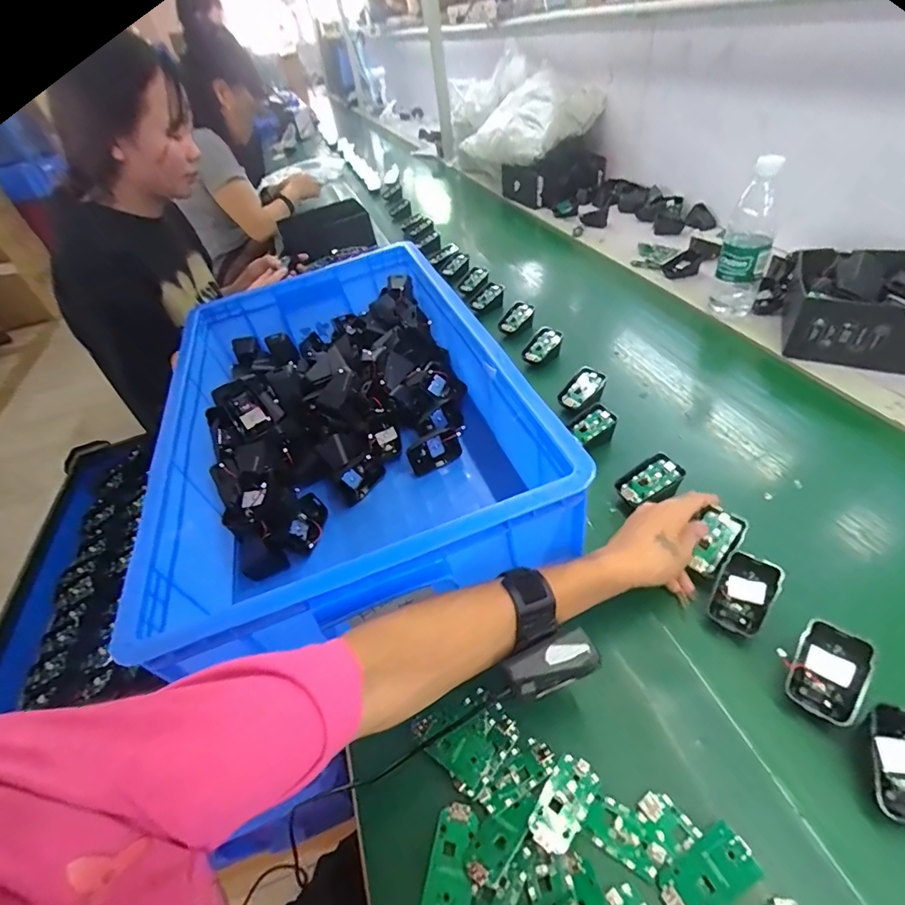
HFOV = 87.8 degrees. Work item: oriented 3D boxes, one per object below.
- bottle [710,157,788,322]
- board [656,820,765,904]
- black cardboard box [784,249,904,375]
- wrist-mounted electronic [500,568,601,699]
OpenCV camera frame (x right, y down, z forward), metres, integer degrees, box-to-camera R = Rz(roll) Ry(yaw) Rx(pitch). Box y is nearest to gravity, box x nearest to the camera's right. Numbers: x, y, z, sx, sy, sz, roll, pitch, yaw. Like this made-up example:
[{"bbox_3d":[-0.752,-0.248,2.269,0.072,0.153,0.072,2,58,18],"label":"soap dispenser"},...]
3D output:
[{"bbox_3d":[0.458,-0.325,0.730,0.068,0.218,0.069,15,48,26],"label":"bottle"},{"bbox_3d":[0.163,0.272,0.302,0.063,0.004,0.031,-31,45,-7],"label":"board"},{"bbox_3d":[0.619,-0.196,0.660,0.238,0.101,0.176,16,48,27],"label":"black cardboard box"},{"bbox_3d":[0.074,0.158,0.350,0.068,0.023,0.028,-19,42,-9],"label":"wrist-mounted electronic"}]

